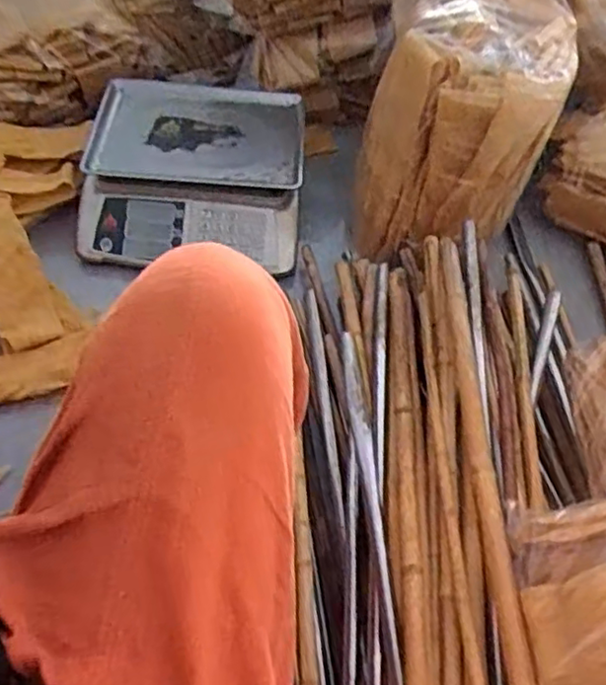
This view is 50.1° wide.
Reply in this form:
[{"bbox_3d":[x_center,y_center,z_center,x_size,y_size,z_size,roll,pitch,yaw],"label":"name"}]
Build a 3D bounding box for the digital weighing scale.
[{"bbox_3d":[-0.182,-0.284,1.072,0.354,0.111,0.359,1,56,-4],"label":"digital weighing scale"}]

